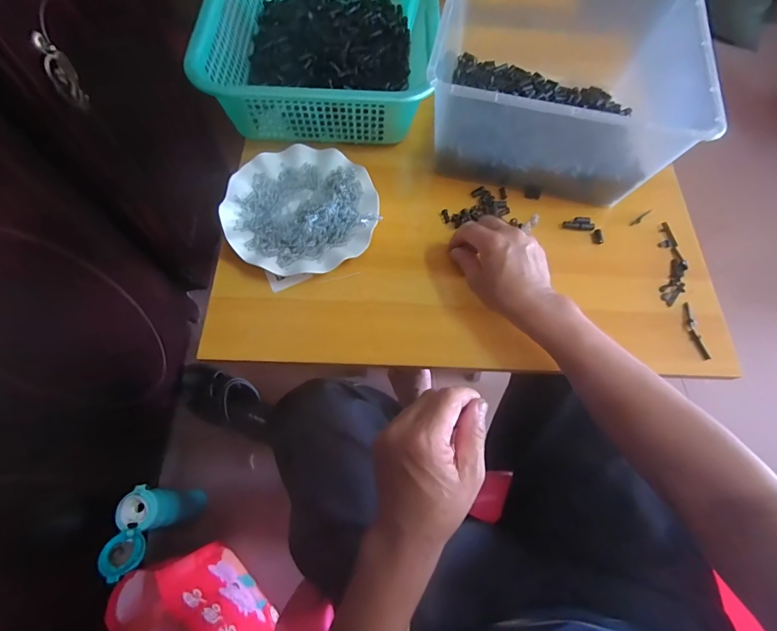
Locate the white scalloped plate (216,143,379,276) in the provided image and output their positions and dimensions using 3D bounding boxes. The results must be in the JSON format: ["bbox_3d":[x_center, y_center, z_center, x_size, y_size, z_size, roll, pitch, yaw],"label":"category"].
[{"bbox_3d":[-0.107,-0.129,0.488,0.179,0.029,0.175,-7,67,-6],"label":"white scalloped plate"}]

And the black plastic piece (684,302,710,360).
[{"bbox_3d":[0.356,0.018,0.459,0.016,0.008,0.070,-5,67,-5],"label":"black plastic piece"}]

